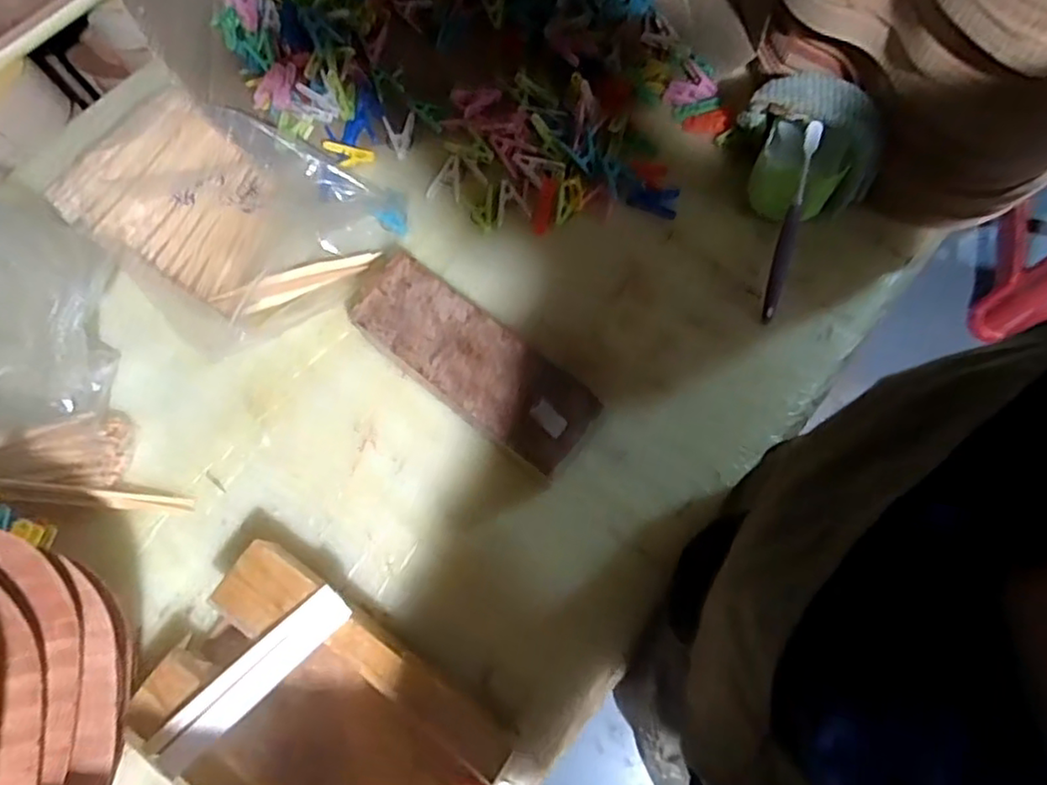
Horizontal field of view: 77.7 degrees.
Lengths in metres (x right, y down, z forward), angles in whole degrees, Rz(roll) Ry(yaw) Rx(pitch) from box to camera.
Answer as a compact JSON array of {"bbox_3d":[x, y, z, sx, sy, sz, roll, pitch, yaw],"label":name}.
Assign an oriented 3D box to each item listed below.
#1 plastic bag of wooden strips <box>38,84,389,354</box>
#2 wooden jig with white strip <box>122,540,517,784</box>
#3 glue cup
[{"bbox_3d":[-0.311,-0.191,0.670,0.295,0.092,0.238,38,78,13],"label":"plastic bag of wooden strips"},{"bbox_3d":[-0.160,0.267,0.524,0.263,0.078,0.168,32,76,11],"label":"wooden jig with white strip"},{"bbox_3d":[0.273,-0.238,0.639,0.103,0.113,0.107,-1,72,2],"label":"glue cup"}]

